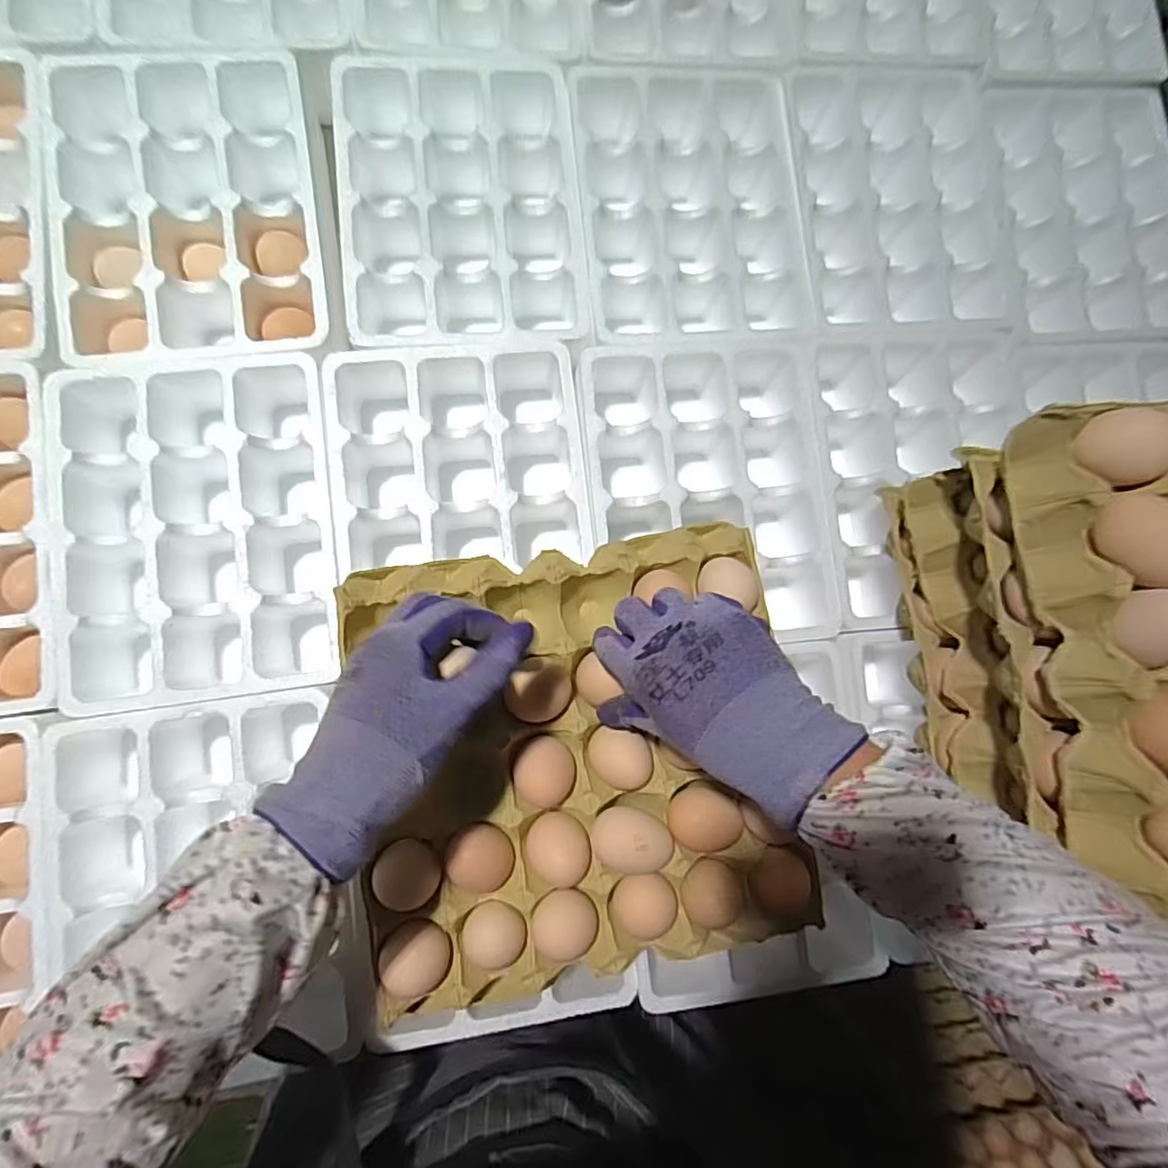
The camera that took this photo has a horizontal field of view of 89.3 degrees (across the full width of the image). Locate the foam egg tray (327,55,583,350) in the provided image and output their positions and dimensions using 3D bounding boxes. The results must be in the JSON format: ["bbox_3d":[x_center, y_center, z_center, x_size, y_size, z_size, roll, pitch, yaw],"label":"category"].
[{"bbox_3d":[-0.101,-0.305,0.500,0.188,0.061,0.241,-5,84,-8],"label":"foam egg tray"}]

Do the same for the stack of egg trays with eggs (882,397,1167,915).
[{"bbox_3d":[0.386,0.049,0.372,0.279,0.140,0.291,-4,84,-8],"label":"stack of egg trays with eggs"}]

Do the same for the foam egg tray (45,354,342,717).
[{"bbox_3d":[-0.280,-0.039,0.454,0.188,0.067,0.248,-6,85,-8],"label":"foam egg tray"}]

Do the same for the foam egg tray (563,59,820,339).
[{"bbox_3d":[0.086,-0.319,0.516,0.187,0.066,0.242,-5,84,-8],"label":"foam egg tray"}]

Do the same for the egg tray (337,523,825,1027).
[{"bbox_3d":[-0.006,0.117,0.397,0.284,0.047,0.294,-8,85,-7],"label":"egg tray"}]

